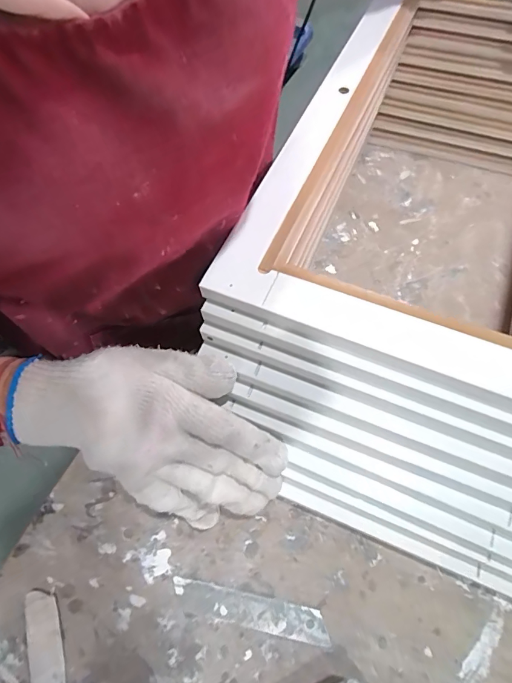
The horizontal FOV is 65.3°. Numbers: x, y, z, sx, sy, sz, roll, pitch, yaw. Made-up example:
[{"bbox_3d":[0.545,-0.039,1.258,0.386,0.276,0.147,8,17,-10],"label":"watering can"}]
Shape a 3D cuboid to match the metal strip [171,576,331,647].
[{"bbox_3d":[-0.005,0.172,0.255,0.100,0.004,0.019,9,63,6],"label":"metal strip"}]

